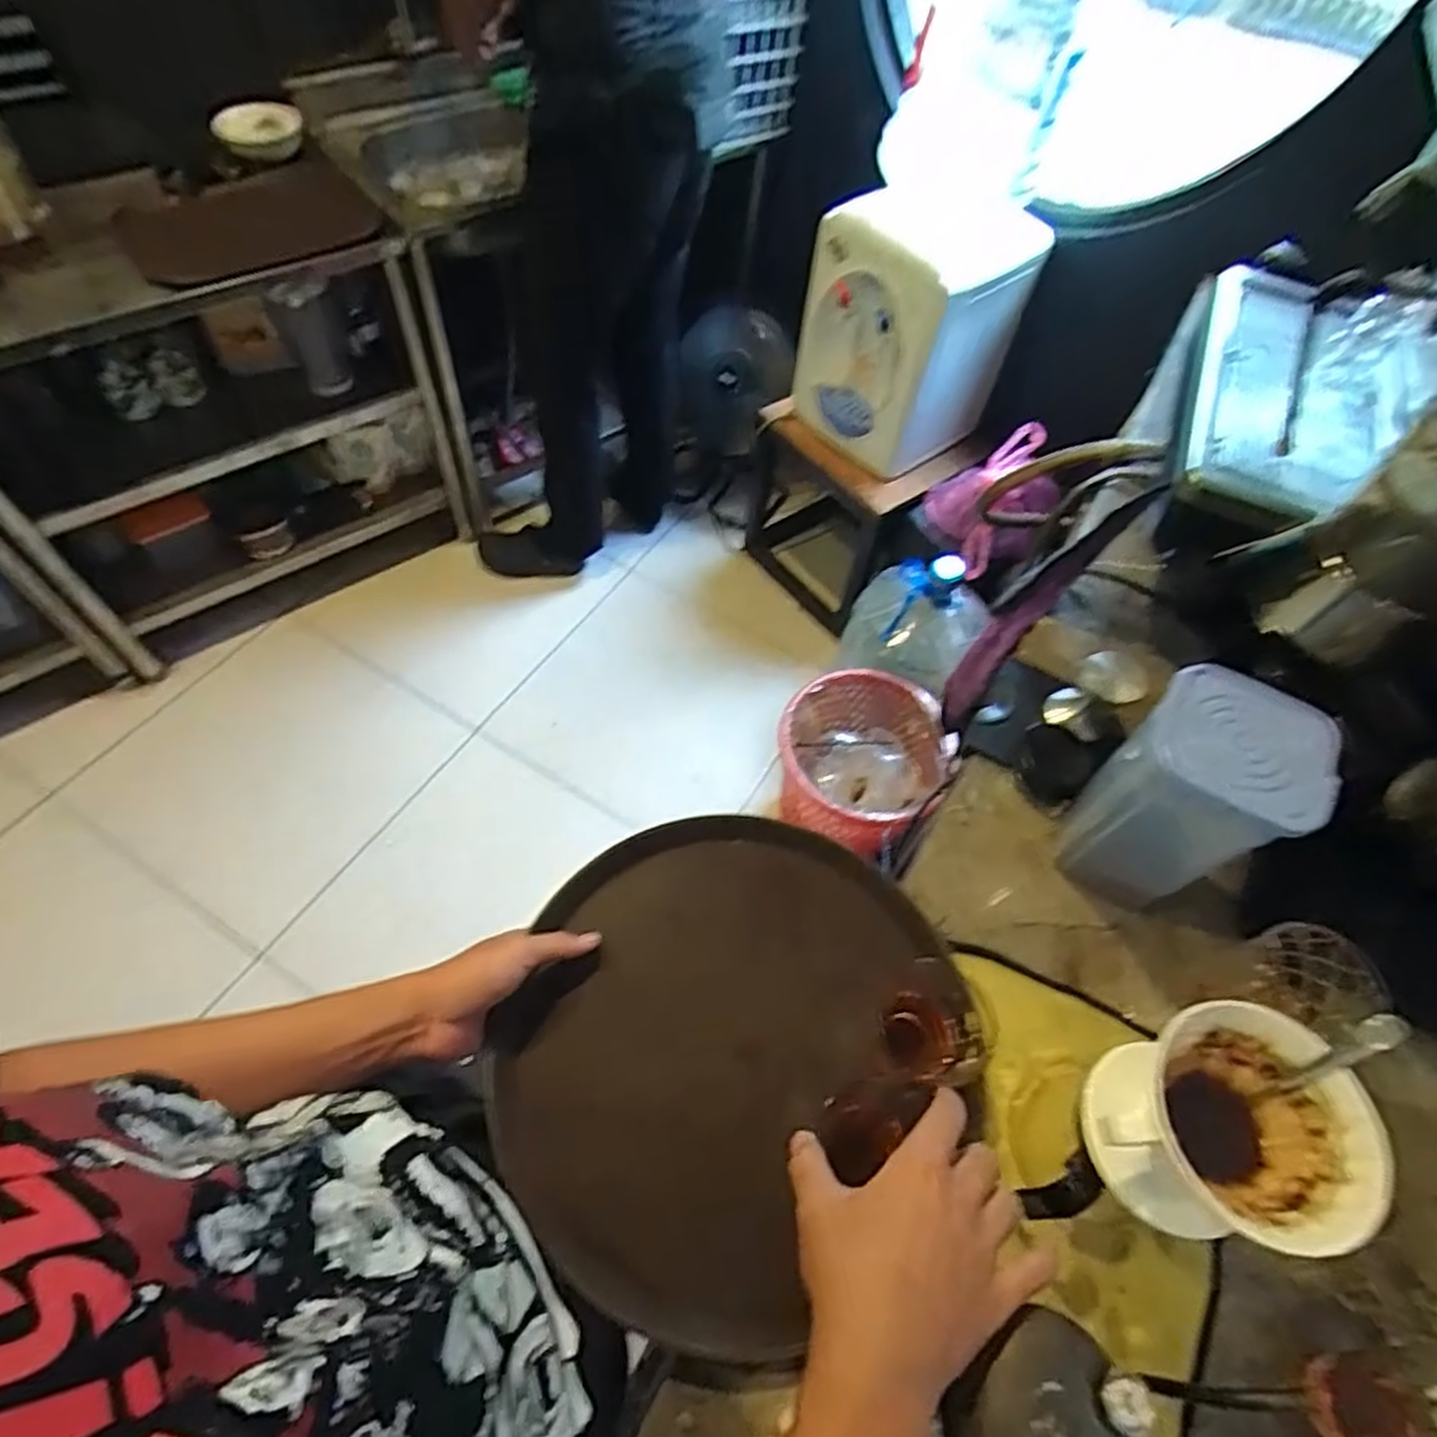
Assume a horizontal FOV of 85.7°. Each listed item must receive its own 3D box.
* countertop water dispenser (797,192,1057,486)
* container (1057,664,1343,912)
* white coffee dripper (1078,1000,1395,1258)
[{"bbox_3d":[0.383,-0.775,1.537,0.337,0.444,0.287,-25,63,-20],"label":"countertop water dispenser"},{"bbox_3d":[0.347,0.061,0.590,0.100,0.191,0.111,-39,69,-25],"label":"container"},{"bbox_3d":[0.282,0.228,0.436,0.109,0.092,0.111,3,57,-4],"label":"white coffee dripper"}]

